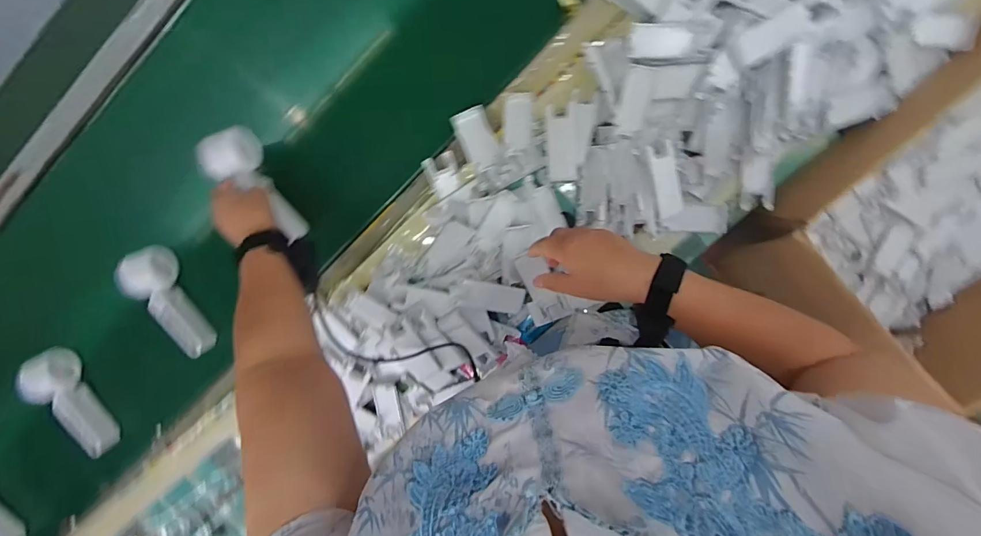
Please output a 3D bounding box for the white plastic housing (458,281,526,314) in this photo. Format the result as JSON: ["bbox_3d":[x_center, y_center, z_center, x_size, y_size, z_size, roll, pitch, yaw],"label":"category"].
[{"bbox_3d":[0.001,0.043,0.618,0.097,0.012,0.040,11,101,-19],"label":"white plastic housing"}]

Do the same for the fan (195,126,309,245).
[{"bbox_3d":[-0.311,-0.110,0.588,0.067,0.047,0.161,-34,112,7],"label":"fan"}]

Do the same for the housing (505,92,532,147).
[{"bbox_3d":[0.038,-0.202,0.590,0.036,0.013,0.071,0,100,3],"label":"housing"}]

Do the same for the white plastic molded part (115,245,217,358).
[{"bbox_3d":[-0.486,0.054,0.664,0.053,0.064,0.177,-26,98,7],"label":"white plastic molded part"}]

